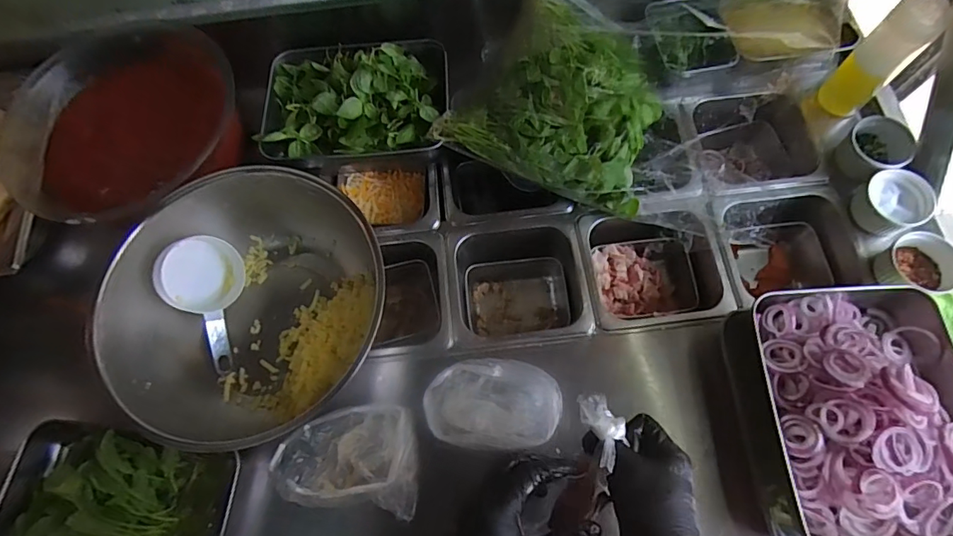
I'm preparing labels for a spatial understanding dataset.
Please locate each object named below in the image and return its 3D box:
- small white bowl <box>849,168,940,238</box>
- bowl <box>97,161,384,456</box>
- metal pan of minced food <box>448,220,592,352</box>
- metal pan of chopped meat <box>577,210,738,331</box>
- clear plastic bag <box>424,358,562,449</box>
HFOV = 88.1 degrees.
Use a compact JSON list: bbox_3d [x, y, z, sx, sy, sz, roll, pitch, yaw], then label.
[{"bbox_3d":[0.524,-0.080,0.627,0.070,0.050,0.078,-31,72,-8],"label":"small white bowl"},{"bbox_3d":[-0.256,0.046,0.569,0.285,0.106,0.301,-1,71,2],"label":"bowl"},{"bbox_3d":[0.053,0.033,0.691,0.176,0.127,0.166,-7,70,0],"label":"metal pan of minced food"},{"bbox_3d":[0.226,0.009,0.666,0.166,0.106,0.152,-8,70,0],"label":"metal pan of chopped meat"},{"bbox_3d":[0.018,0.154,0.563,0.151,0.035,0.098,-3,70,2],"label":"clear plastic bag"}]

